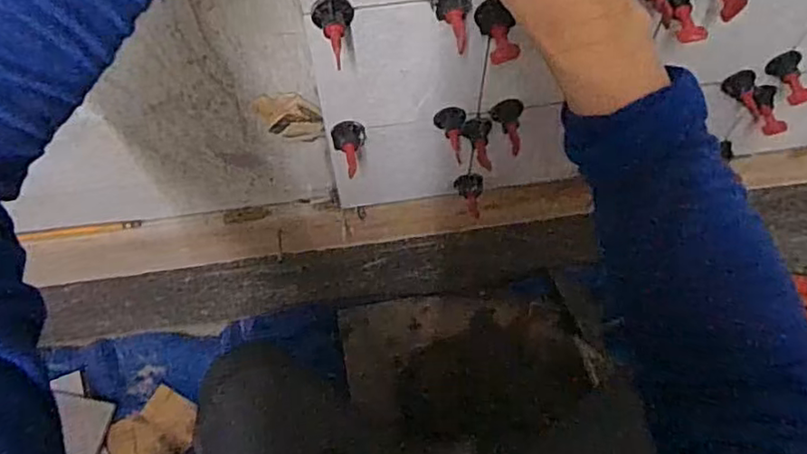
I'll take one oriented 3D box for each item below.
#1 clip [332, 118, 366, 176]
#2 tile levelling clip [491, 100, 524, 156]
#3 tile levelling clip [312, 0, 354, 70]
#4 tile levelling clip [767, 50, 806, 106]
[{"bbox_3d":[-0.050,-0.074,0.583,0.031,0.026,0.046,-7,63,-3],"label":"clip"},{"bbox_3d":[0.098,-0.095,0.595,0.028,0.039,0.043,6,63,4],"label":"tile levelling clip"},{"bbox_3d":[-0.048,-0.145,0.454,0.030,0.025,0.045,-13,63,-6],"label":"tile levelling clip"},{"bbox_3d":[0.374,-0.142,0.593,0.027,0.026,0.051,-12,63,-6],"label":"tile levelling clip"}]

